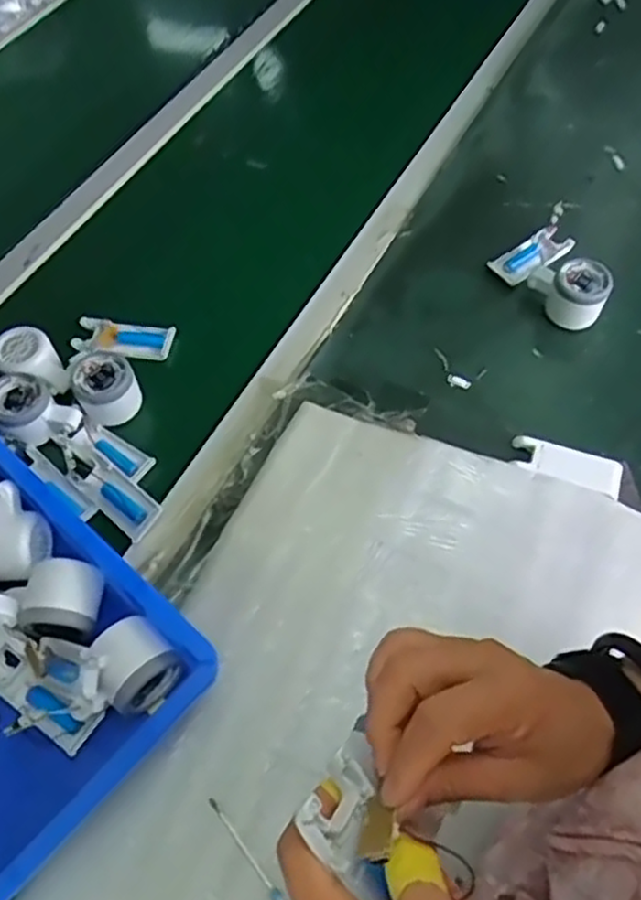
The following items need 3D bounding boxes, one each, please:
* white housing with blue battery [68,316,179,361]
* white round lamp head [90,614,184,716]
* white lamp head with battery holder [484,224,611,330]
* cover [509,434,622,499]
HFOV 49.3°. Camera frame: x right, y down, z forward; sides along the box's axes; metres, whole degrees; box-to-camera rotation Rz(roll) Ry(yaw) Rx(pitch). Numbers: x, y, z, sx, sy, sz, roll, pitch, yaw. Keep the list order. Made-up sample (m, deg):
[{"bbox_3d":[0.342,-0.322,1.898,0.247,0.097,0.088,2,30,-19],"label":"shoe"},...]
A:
[{"bbox_3d":[-0.211,-0.116,0.751,0.103,0.018,0.043,9,60,5],"label":"white housing with blue battery"},{"bbox_3d":[-0.143,0.165,0.537,0.056,0.053,0.057,40,67,21],"label":"white round lamp head"},{"bbox_3d":[0.271,-0.204,0.773,0.094,0.053,0.133,-36,65,-19],"label":"white lamp head with battery holder"},{"bbox_3d":[0.232,0.012,0.660,0.100,0.007,0.040,19,61,11],"label":"cover"}]

